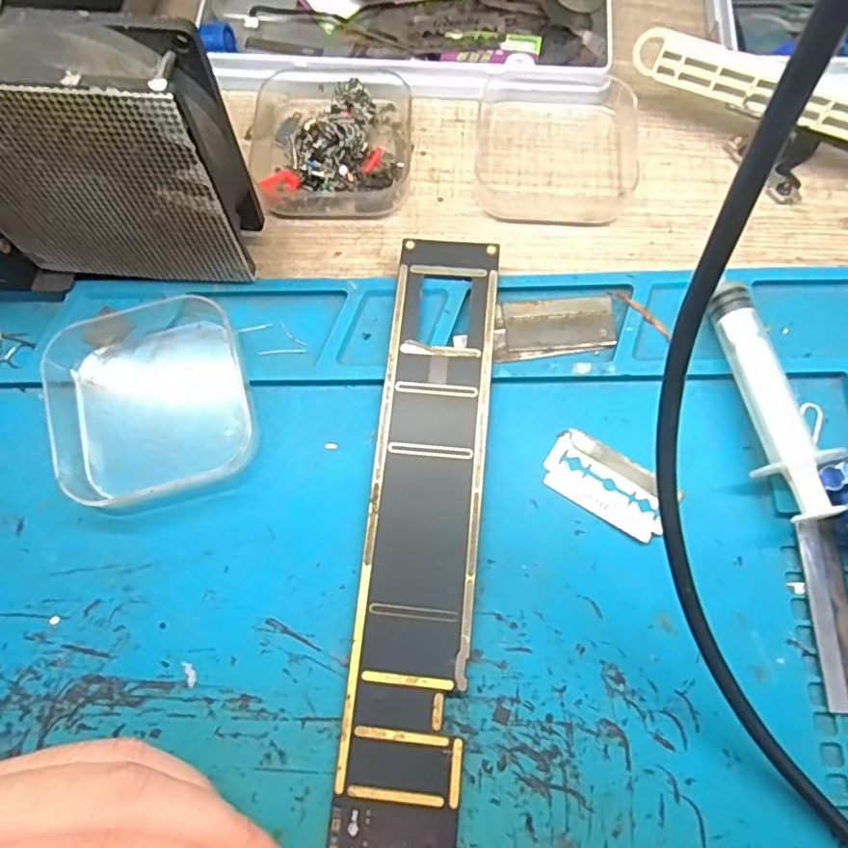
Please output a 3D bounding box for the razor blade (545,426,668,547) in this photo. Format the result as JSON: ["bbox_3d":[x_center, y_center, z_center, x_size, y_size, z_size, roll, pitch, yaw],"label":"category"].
[{"bbox_3d":[0.061,0.020,0.198,0.042,0.004,0.022,32,75,11],"label":"razor blade"}]

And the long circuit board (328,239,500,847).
[{"bbox_3d":[0.000,0.032,0.194,0.036,0.004,0.199,5,73,4],"label":"long circuit board"}]

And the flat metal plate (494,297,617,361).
[{"bbox_3d":[0.046,-0.035,0.217,0.042,0.004,0.021,-6,71,-1],"label":"flat metal plate"}]

